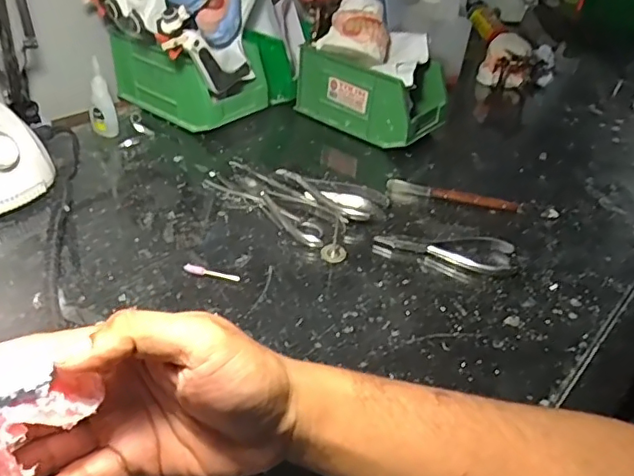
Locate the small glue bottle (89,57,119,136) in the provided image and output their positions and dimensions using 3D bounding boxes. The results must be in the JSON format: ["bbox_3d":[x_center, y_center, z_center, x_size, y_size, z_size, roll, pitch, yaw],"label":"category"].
[{"bbox_3d":[-0.236,-0.150,0.615,0.028,0.079,0.019,-8,39,-18],"label":"small glue bottle"}]

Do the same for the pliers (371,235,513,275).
[{"bbox_3d":[0.116,0.009,0.510,0.125,0.010,0.044,8,37,1],"label":"pliers"}]

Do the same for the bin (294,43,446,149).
[{"bbox_3d":[0.071,-0.183,0.699,0.170,0.080,0.100,29,42,27],"label":"bin"}]

